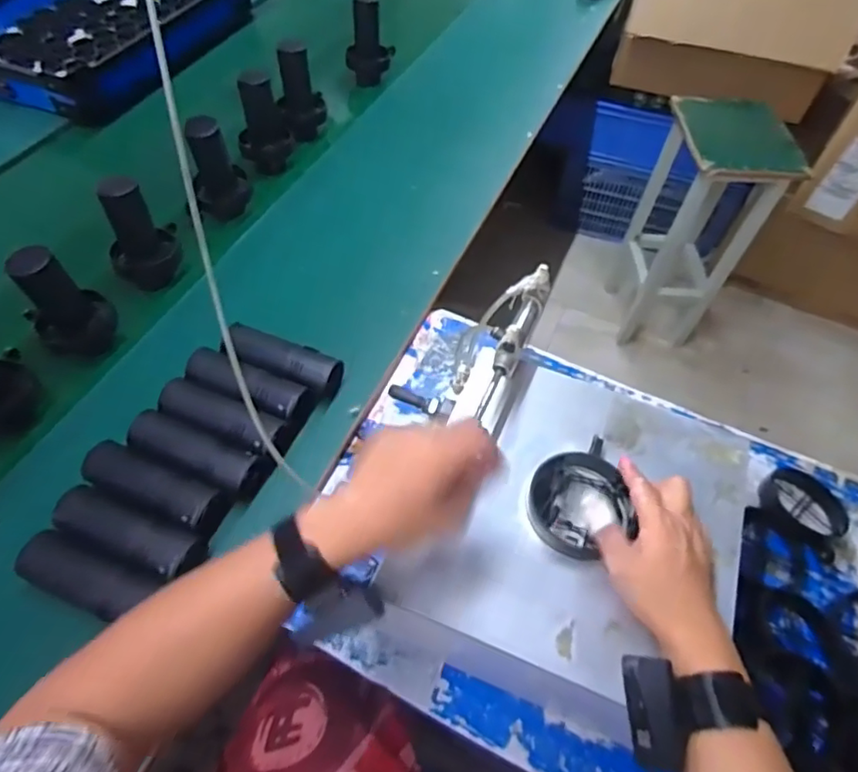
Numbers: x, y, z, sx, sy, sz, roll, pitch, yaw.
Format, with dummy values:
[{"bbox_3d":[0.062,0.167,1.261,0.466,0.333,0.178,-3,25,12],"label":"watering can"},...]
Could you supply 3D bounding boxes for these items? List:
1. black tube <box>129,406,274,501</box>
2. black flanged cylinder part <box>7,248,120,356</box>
[{"bbox_3d":[-0.279,0.080,0.671,0.165,0.046,0.058,18,56,9],"label":"black tube"},{"bbox_3d":[-0.482,-0.112,0.743,0.092,0.178,0.075,-36,65,-25],"label":"black flanged cylinder part"}]

